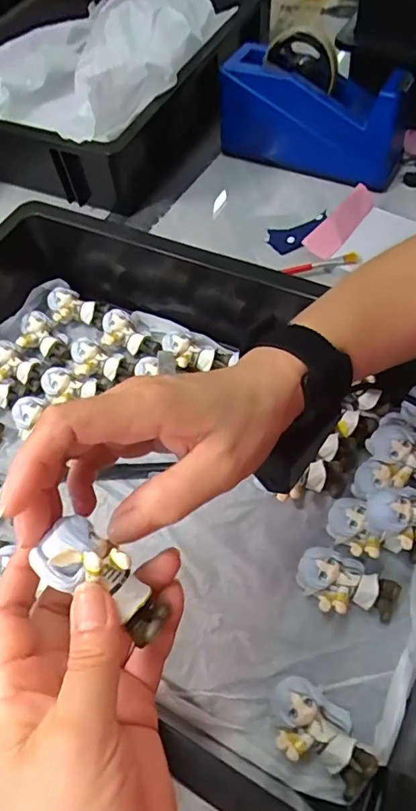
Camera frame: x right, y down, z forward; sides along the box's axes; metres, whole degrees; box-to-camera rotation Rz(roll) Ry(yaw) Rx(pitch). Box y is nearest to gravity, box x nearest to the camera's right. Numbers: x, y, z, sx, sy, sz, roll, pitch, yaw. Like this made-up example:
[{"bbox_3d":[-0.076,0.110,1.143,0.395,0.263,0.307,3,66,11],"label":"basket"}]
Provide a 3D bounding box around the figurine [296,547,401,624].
[{"bbox_3d":[0.089,0.114,0.331,0.061,0.021,0.038,8,59,10],"label":"figurine"}]

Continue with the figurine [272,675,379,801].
[{"bbox_3d":[0.063,0.184,0.290,0.061,0.021,0.038,31,65,21],"label":"figurine"}]

